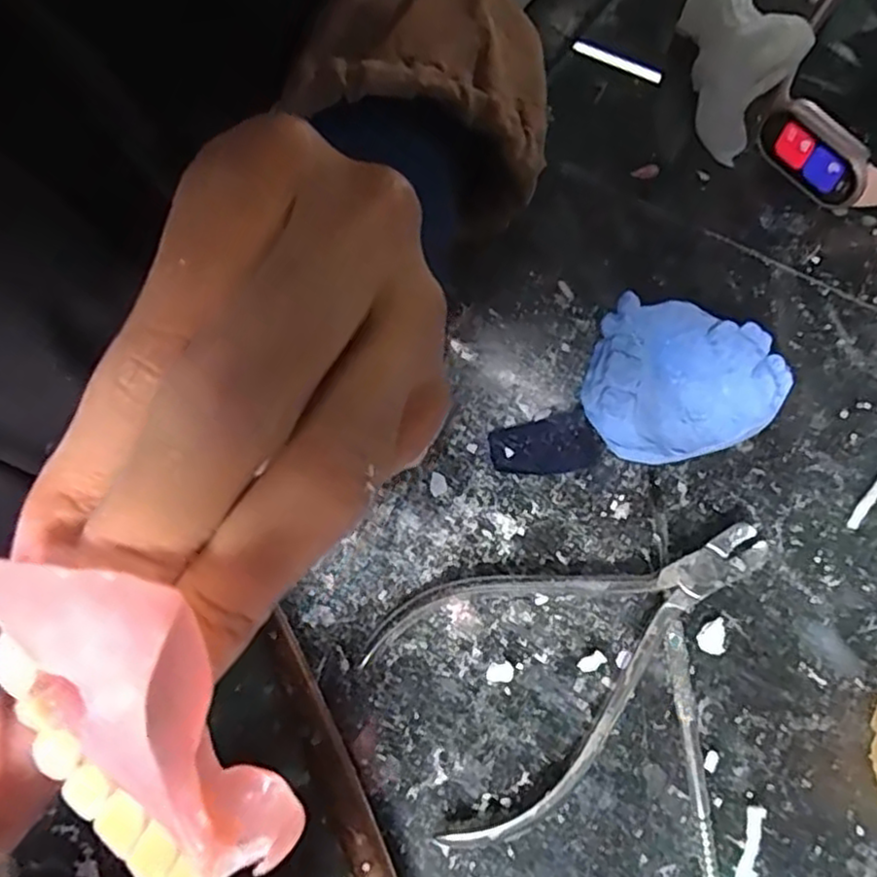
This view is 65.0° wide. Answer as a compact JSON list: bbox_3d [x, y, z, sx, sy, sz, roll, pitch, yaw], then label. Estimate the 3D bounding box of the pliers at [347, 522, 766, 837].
[{"bbox_3d":[0.044,0.060,0.199,0.121,0.014,0.063,-21,67,-9],"label":"pliers"}]

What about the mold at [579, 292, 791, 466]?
[{"bbox_3d":[0.077,-0.019,0.227,0.060,0.027,0.049,-15,66,-6],"label":"mold"}]

